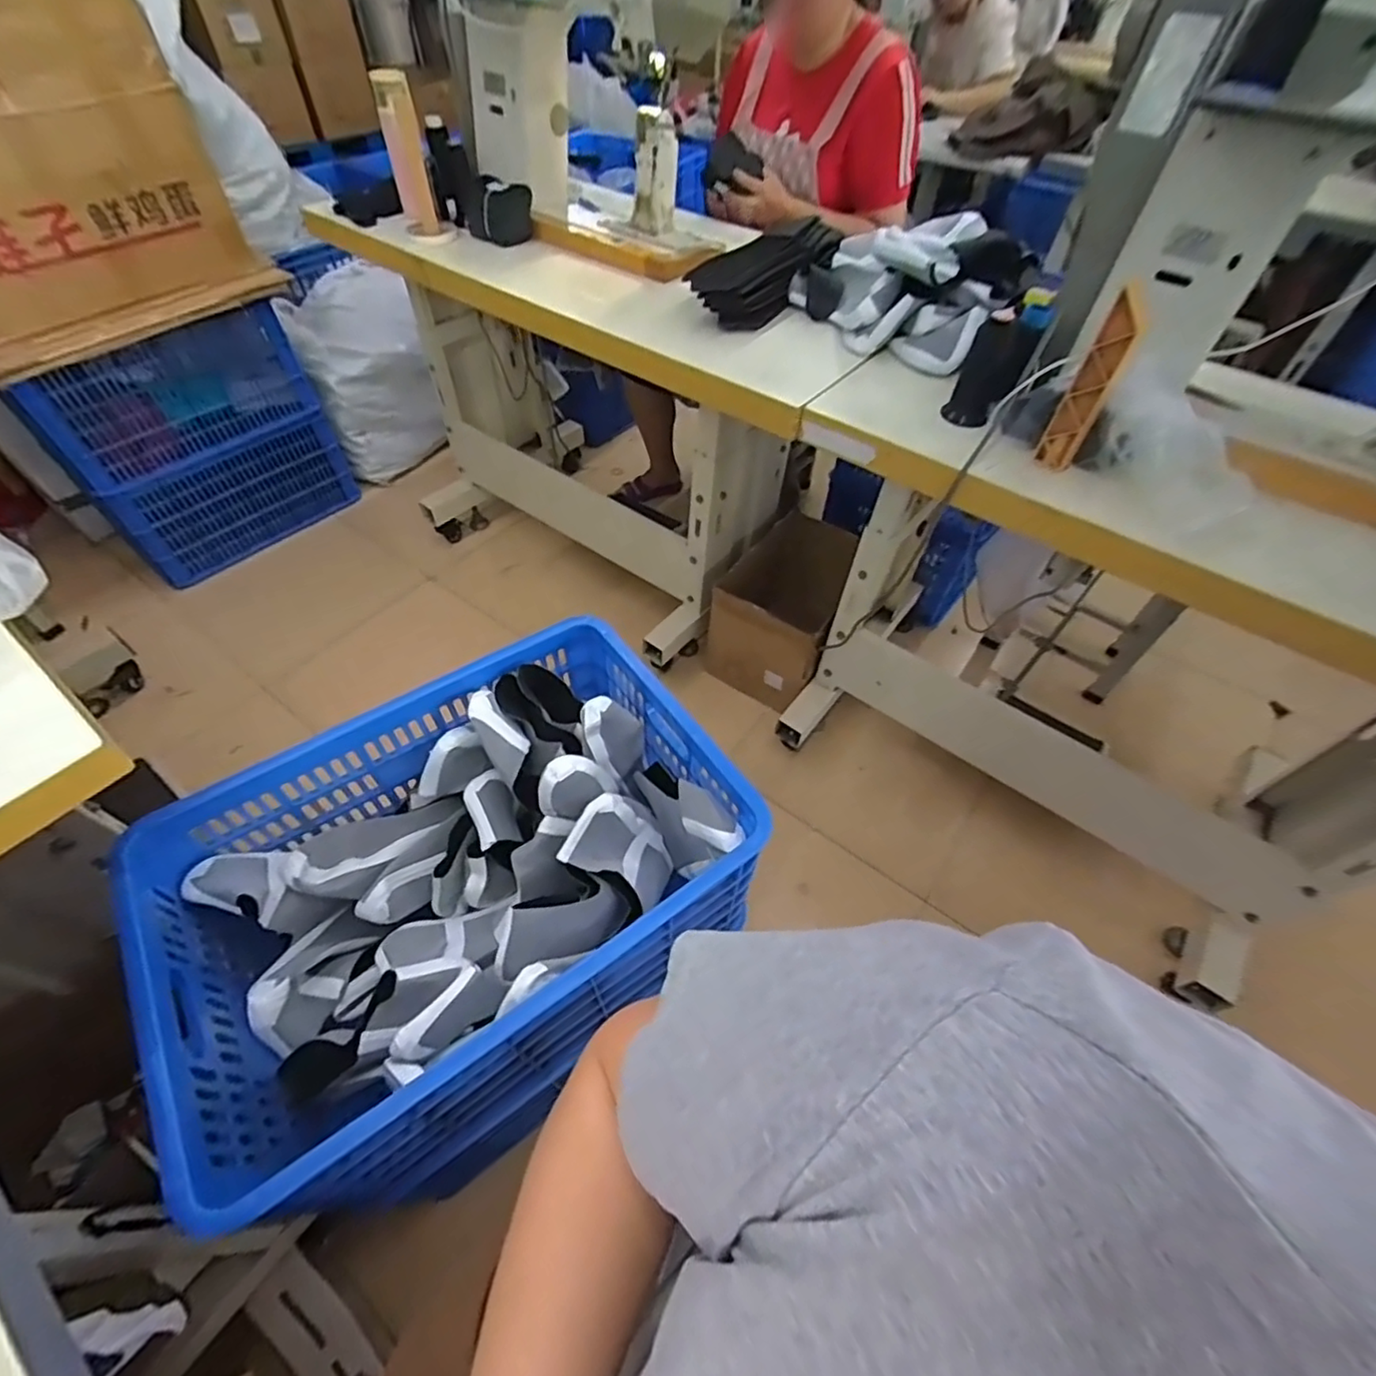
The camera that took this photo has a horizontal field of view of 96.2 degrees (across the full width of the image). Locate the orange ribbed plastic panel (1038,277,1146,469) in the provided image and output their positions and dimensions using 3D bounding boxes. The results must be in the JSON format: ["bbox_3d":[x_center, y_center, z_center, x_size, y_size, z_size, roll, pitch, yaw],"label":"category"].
[{"bbox_3d":[0.448,-0.333,0.687,0.040,0.191,0.027,26,55,17],"label":"orange ribbed plastic panel"}]

